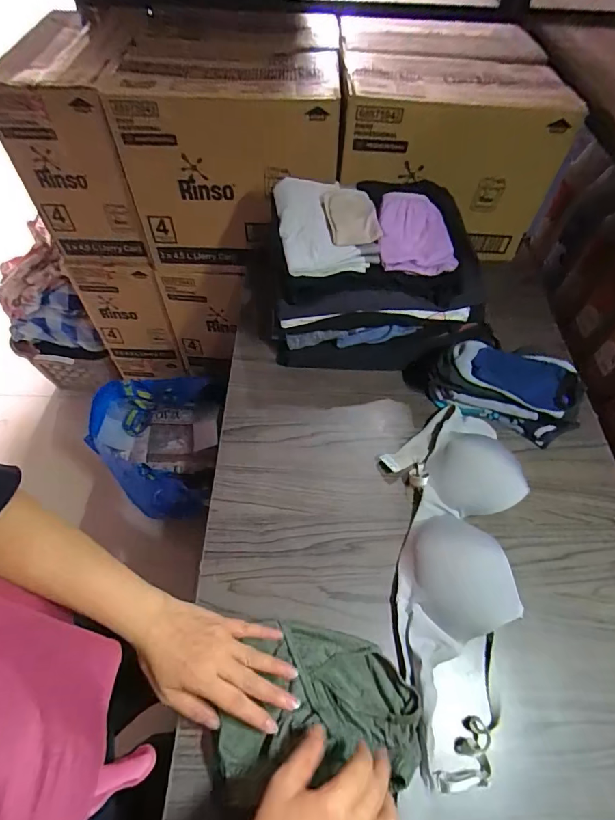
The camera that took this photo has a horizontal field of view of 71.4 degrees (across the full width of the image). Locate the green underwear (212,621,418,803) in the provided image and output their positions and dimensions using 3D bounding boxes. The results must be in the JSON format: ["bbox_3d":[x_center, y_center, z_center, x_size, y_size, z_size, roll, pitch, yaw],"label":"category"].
[{"bbox_3d":[0.011,0.303,0.449,0.202,0.036,0.145,-1,56,-3],"label":"green underwear"}]

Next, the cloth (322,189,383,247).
[{"bbox_3d":[0.064,-0.300,0.655,0.070,0.025,0.120,-8,57,-7],"label":"cloth"}]

